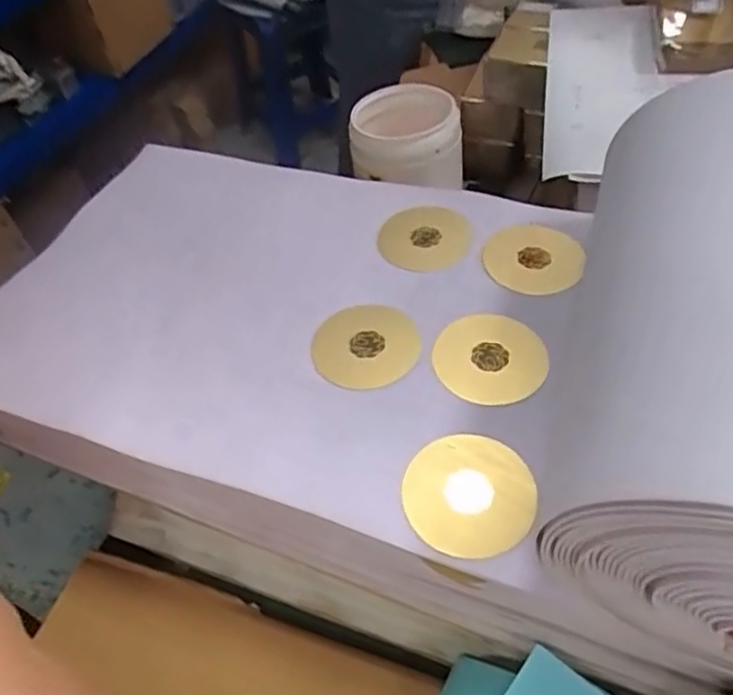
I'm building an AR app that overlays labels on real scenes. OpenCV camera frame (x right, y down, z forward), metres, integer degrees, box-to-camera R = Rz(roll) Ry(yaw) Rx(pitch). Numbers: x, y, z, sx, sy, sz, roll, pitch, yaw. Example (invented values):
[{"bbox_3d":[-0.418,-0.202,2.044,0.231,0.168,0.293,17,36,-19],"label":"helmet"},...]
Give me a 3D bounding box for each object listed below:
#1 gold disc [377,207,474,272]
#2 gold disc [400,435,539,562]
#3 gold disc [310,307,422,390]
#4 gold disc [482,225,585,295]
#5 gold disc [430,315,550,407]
[{"bbox_3d":[0.038,-0.069,0.408,0.057,0.005,0.052,-5,59,9],"label":"gold disc"},{"bbox_3d":[0.047,0.069,0.295,0.059,0.010,0.057,-3,50,3],"label":"gold disc"},{"bbox_3d":[0.000,-0.001,0.355,0.059,0.007,0.053,-37,56,-22],"label":"gold disc"},{"bbox_3d":[0.102,-0.054,0.387,0.055,0.006,0.059,-3,51,4],"label":"gold disc"},{"bbox_3d":[0.067,0.005,0.340,0.056,0.004,0.056,-3,50,3],"label":"gold disc"}]

